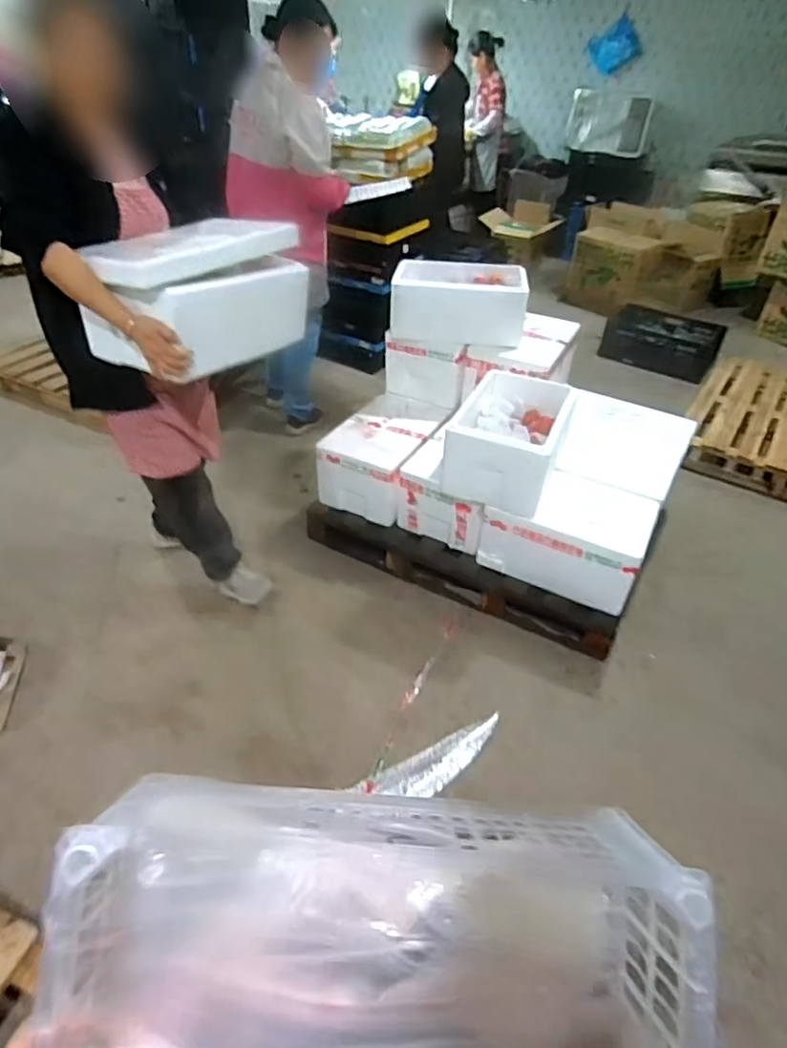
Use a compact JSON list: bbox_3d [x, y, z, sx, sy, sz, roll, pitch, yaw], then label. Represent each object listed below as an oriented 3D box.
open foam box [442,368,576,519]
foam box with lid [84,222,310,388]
[{"bbox_3d":[0.358,-0.266,1.866,0.322,0.250,0.443,15,41,14],"label":"open foam box"},{"bbox_3d":[-0.467,-0.546,1.421,0.282,0.275,0.467,32,47,30],"label":"foam box with lid"}]

